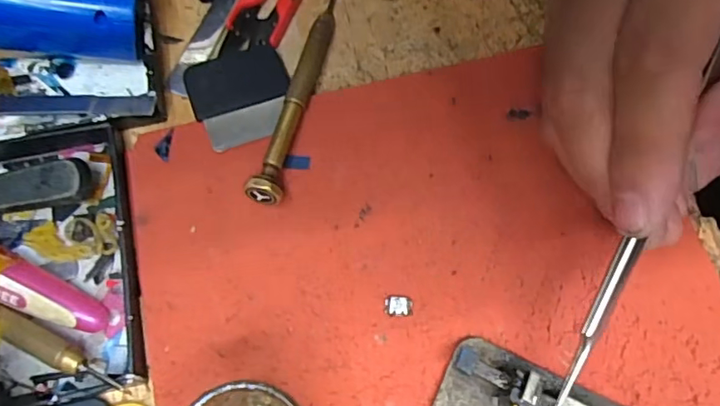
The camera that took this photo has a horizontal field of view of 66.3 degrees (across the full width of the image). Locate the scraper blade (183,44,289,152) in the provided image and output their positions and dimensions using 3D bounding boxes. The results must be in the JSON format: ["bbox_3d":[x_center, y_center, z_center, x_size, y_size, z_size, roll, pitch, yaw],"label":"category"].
[{"bbox_3d":[-0.048,-0.044,0.224,0.039,0.004,0.041,-23,72,-9],"label":"scraper blade"}]

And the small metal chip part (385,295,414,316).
[{"bbox_3d":[0.014,0.036,0.196,0.010,0.004,0.008,1,70,0],"label":"small metal chip part"}]

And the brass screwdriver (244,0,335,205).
[{"bbox_3d":[-0.024,-0.054,0.224,0.014,0.011,0.117,12,70,4],"label":"brass screwdriver"}]

